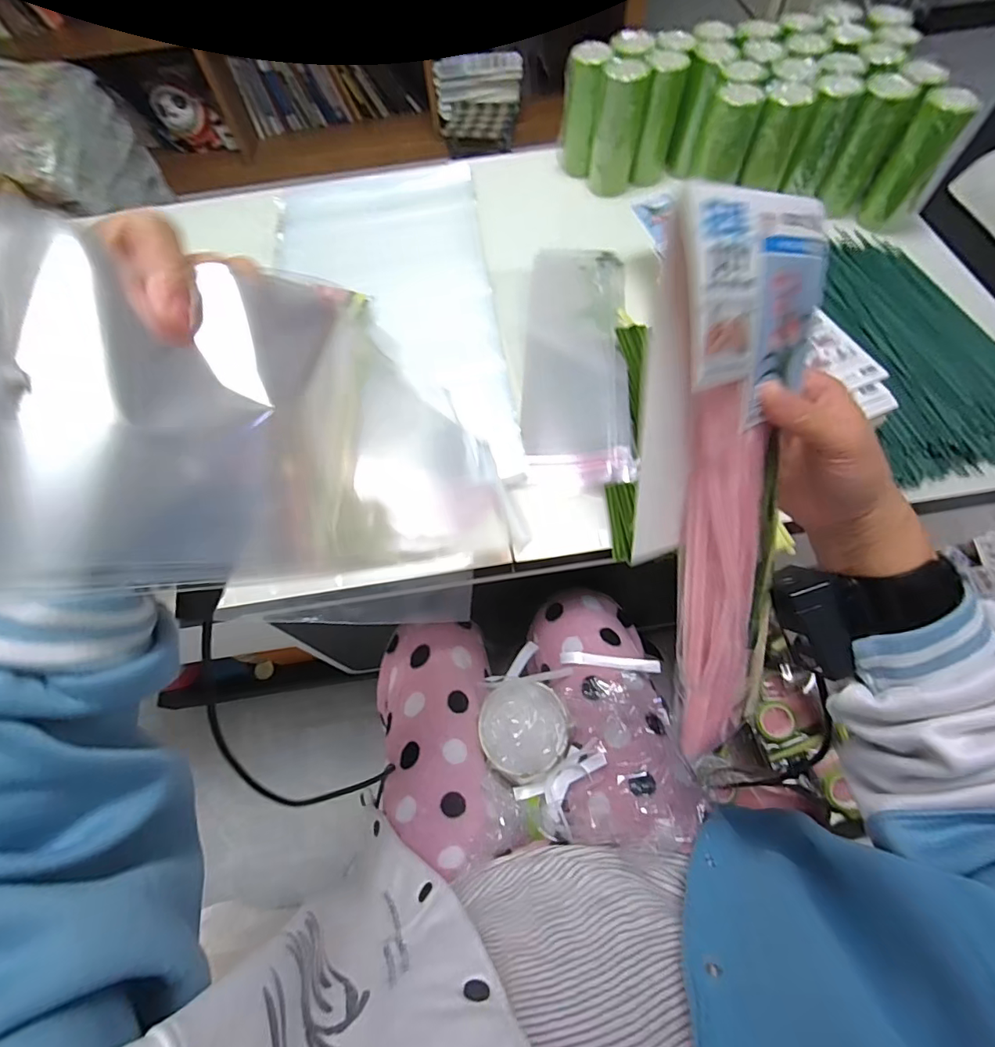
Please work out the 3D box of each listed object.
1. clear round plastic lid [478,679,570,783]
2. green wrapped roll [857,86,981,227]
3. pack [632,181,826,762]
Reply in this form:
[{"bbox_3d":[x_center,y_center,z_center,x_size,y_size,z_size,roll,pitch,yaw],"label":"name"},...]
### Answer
[{"bbox_3d":[0.027,0.218,0.523,0.093,0.033,0.099,-1,64,3],"label":"clear round plastic lid"},{"bbox_3d":[0.550,-0.473,0.649,0.060,0.158,0.063,31,70,17],"label":"green wrapped roll"},{"bbox_3d":[0.124,-0.008,0.258,0.104,0.287,0.024,-16,23,-24],"label":"pack"}]

